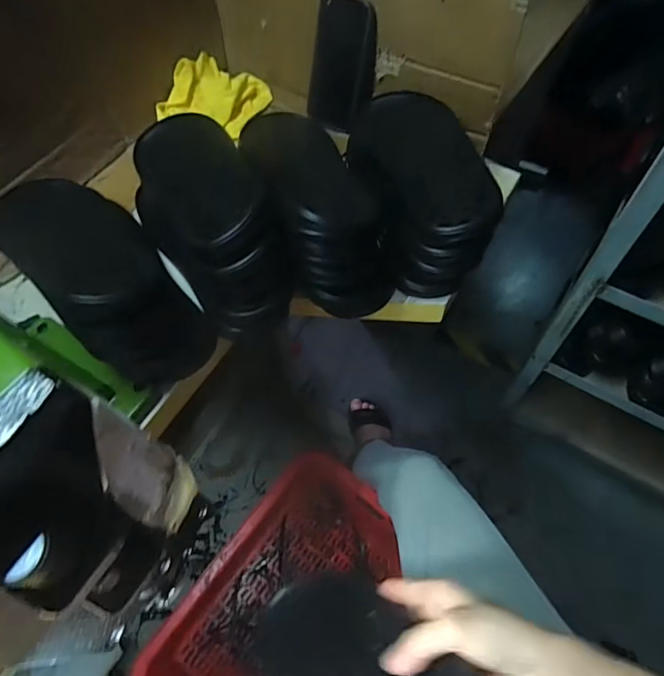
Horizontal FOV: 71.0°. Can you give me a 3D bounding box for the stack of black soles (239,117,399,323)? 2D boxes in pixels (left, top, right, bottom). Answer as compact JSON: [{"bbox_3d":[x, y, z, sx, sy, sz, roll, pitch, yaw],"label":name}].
[{"bbox_3d":[-0.027,-0.176,0.544,0.114,0.143,0.283,-18,60,-10],"label":"stack of black soles"}]

